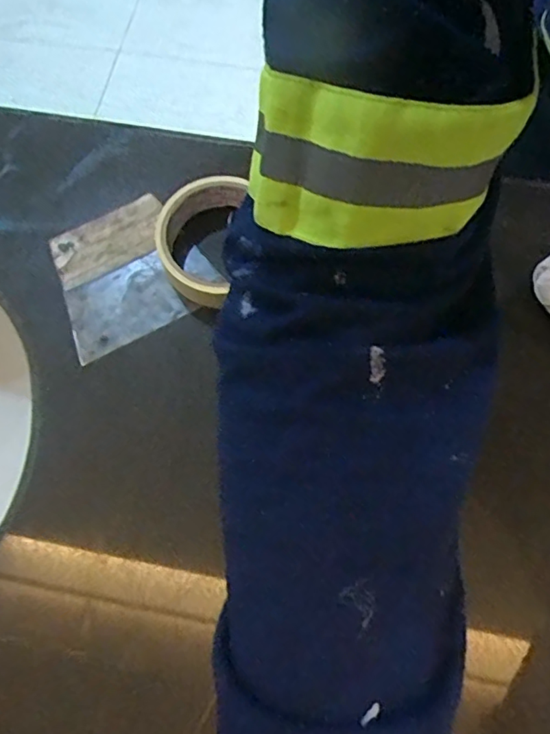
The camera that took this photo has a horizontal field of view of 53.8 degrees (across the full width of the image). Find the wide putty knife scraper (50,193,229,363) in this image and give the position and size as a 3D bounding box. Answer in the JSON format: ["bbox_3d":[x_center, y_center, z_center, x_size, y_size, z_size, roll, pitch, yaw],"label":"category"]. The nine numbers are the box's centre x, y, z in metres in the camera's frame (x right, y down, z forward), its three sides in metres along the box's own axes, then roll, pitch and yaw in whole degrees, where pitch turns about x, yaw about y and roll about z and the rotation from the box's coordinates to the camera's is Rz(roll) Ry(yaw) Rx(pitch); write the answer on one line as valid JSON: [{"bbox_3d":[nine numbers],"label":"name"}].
[{"bbox_3d":[-0.104,-0.069,0.380,0.104,0.006,0.098,-29,73,-8],"label":"wide putty knife scraper"}]

